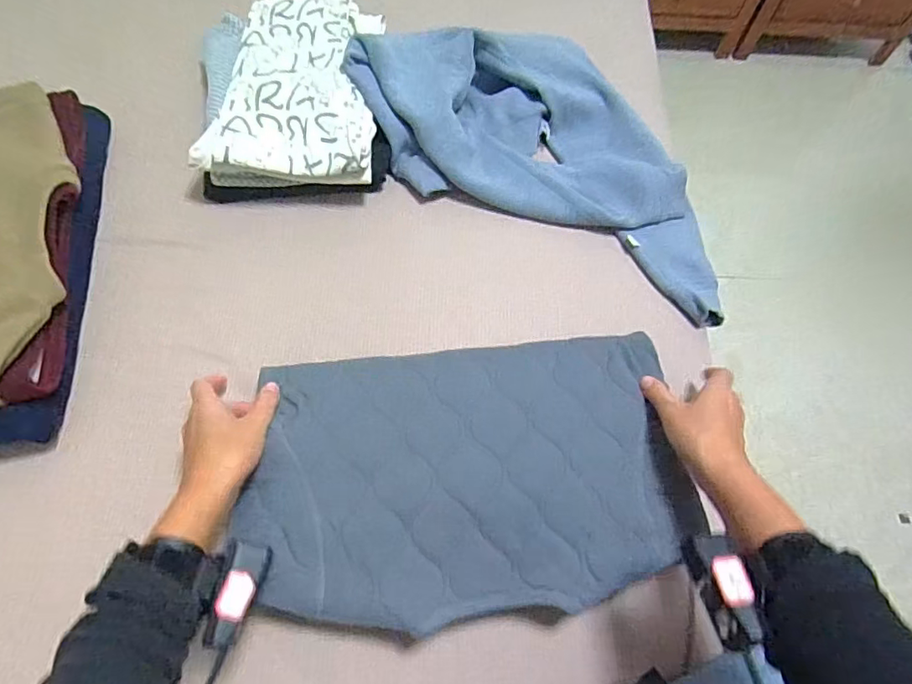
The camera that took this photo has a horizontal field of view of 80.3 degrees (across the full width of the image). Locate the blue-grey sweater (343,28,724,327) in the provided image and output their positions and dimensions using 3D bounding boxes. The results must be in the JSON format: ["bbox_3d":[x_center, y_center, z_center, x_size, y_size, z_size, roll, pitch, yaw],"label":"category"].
[{"bbox_3d":[0.133,-0.258,0.675,0.507,0.096,0.289,28,67,10],"label":"blue-grey sweater"}]

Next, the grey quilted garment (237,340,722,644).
[{"bbox_3d":[0.017,0.113,0.484,0.379,0.024,0.234,-5,65,-5],"label":"grey quilted garment"}]

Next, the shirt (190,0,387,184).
[{"bbox_3d":[-0.195,-0.317,0.656,0.195,0.059,0.265,1,65,-2],"label":"shirt"}]

